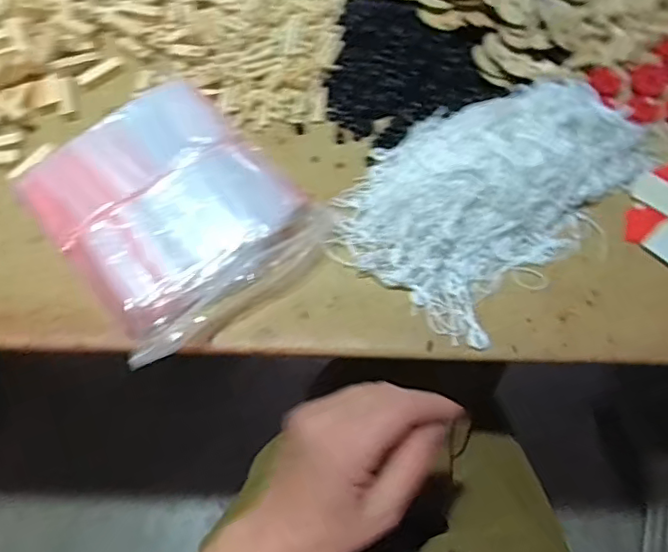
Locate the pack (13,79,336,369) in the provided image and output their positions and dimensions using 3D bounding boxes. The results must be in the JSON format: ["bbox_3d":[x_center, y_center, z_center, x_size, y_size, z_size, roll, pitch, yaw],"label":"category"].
[{"bbox_3d":[-0.121,-0.055,0.450,0.164,0.034,0.187,-37,72,-15],"label":"pack"}]

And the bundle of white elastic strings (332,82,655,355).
[{"bbox_3d":[0.115,-0.079,0.447,0.156,0.049,0.226,42,73,15],"label":"bundle of white elastic strings"}]

